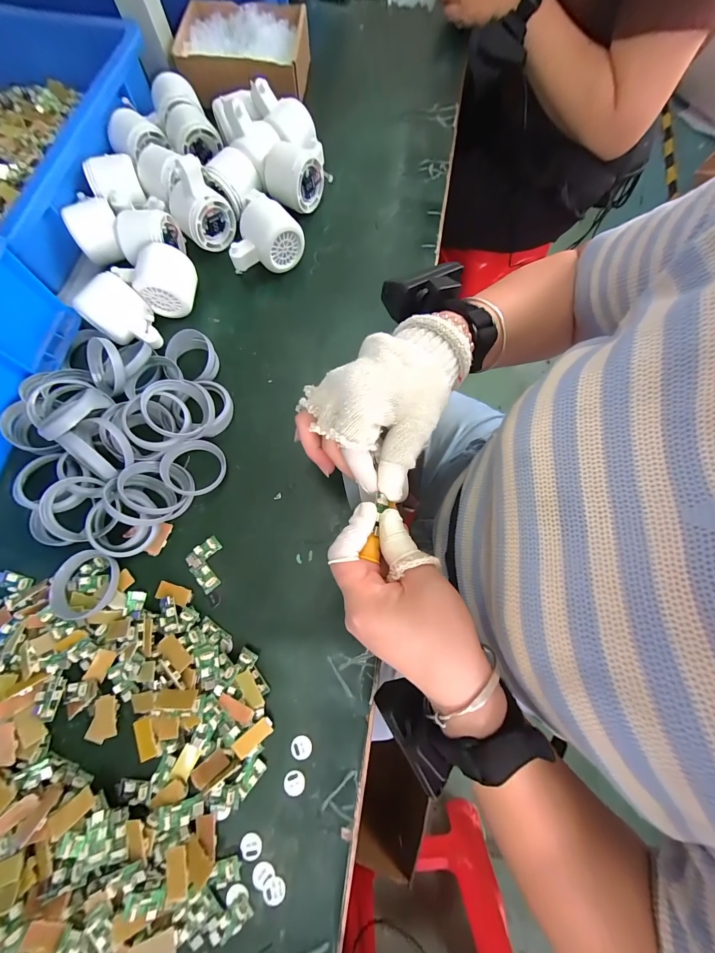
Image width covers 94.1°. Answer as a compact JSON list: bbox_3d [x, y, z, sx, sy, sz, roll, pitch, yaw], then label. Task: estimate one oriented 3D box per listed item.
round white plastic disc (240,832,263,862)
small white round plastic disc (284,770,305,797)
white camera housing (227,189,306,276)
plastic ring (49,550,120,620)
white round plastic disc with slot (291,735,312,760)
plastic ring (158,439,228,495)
[{"bbox_3d":[-0.084,0.292,0.262,0.017,0.004,0.017,0,74,0],"label":"round white plastic disc"},{"bbox_3d":[-0.052,0.253,0.274,0.017,0.004,0.017,0,74,0],"label":"small white round plastic disc"},{"bbox_3d":[-0.106,-0.263,0.374,0.076,0.060,0.046,-42,79,-11],"label":"white camera housing"},{"bbox_3d":[-0.248,0.097,0.300,0.059,0.013,0.057,0,74,0],"label":"plastic ring"},{"bbox_3d":[-0.047,0.229,0.279,0.017,0.004,0.016,0,74,0],"label":"white round plastic disc with slot"},{"bbox_3d":[-0.166,-0.009,0.337,0.060,0.008,0.058,7,66,-16],"label":"plastic ring"}]

